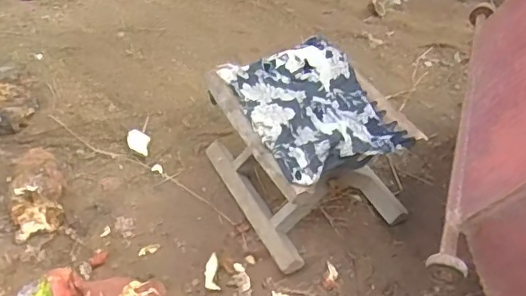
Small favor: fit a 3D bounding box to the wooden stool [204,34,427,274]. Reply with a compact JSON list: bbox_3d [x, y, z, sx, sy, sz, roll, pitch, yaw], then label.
[{"bbox_3d":[0.066,0.003,0.878,0.224,0.225,0.288,-20,47,-20],"label":"wooden stool"}]

